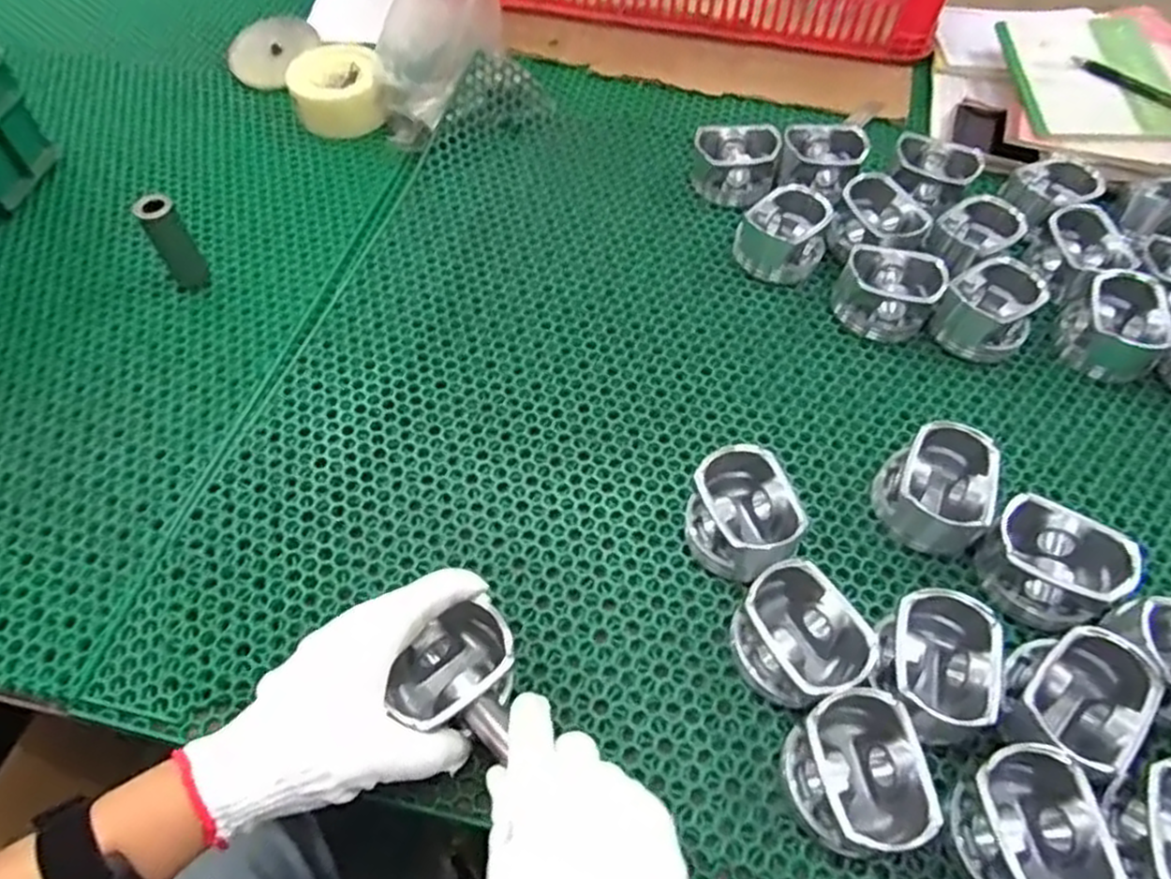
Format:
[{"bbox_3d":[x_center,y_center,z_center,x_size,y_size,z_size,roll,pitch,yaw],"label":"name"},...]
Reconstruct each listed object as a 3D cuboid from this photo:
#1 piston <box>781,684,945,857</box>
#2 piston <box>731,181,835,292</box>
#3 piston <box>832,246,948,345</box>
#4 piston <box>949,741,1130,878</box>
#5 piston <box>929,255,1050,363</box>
[{"bbox_3d":[0.146,0.181,0.394,0.066,0.052,0.073,-17,57,-11],"label":"piston"},{"bbox_3d":[0.169,-0.176,0.632,0.073,0.052,0.073,0,56,0],"label":"piston"},{"bbox_3d":[0.244,-0.119,0.597,0.076,0.051,0.069,23,59,15],"label":"piston"},{"bbox_3d":[0.227,0.203,0.380,0.065,0.047,0.077,0,56,-1],"label":"piston"},{"bbox_3d":[0.322,-0.103,0.582,0.064,0.059,0.064,0,56,0],"label":"piston"}]

